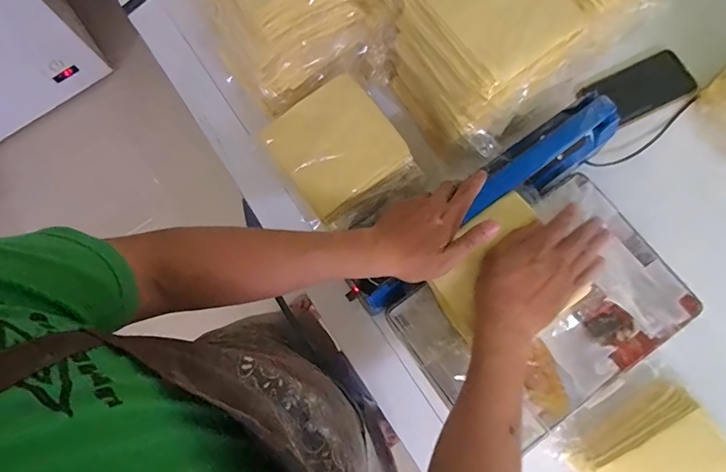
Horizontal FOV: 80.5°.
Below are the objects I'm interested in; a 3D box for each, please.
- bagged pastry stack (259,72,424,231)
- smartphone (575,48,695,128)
[{"bbox_3d":[-0.025,-0.099,0.530,0.136,0.045,0.157,-36,79,-6],"label":"bagged pastry stack"},{"bbox_3d":[0.405,-0.214,0.626,0.159,0.011,0.073,-27,78,-4],"label":"smartphone"}]

